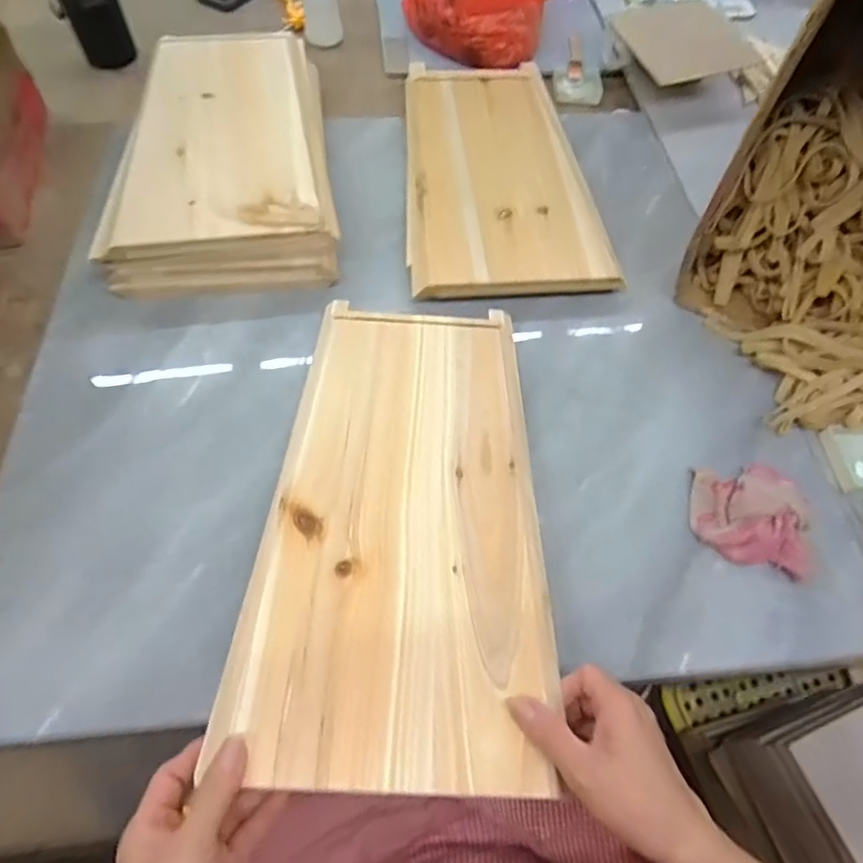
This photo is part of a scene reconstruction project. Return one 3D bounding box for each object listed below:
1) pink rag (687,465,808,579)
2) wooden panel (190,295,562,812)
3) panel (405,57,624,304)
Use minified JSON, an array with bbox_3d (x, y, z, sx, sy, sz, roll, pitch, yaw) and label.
[{"bbox_3d":[0.299,0.077,0.526,0.097,0.034,0.106,5,61,0],"label":"pink rag"},{"bbox_3d":[-0.024,0.057,0.484,0.233,0.011,0.421,3,57,-2],"label":"wooden panel"},{"bbox_3d":[0.081,-0.355,0.759,0.240,0.033,0.445,-5,62,-3],"label":"panel"}]

